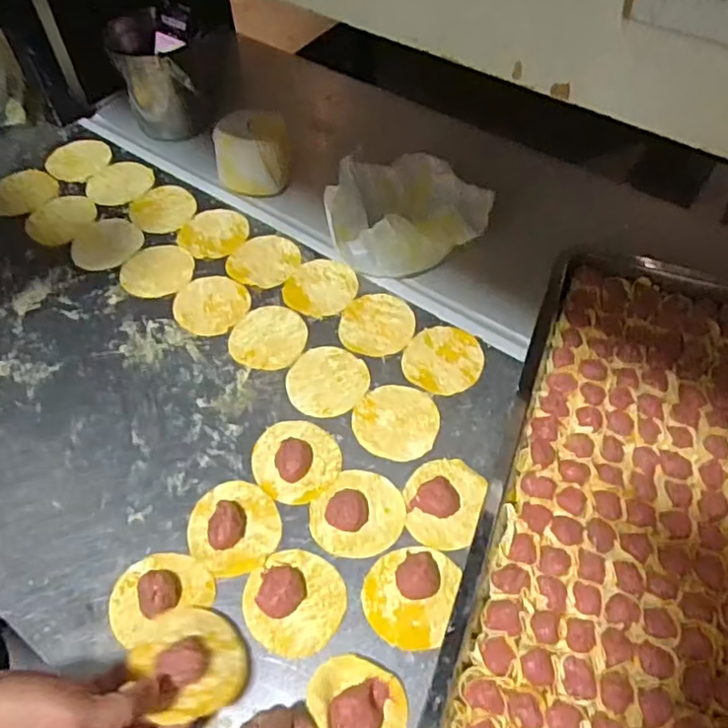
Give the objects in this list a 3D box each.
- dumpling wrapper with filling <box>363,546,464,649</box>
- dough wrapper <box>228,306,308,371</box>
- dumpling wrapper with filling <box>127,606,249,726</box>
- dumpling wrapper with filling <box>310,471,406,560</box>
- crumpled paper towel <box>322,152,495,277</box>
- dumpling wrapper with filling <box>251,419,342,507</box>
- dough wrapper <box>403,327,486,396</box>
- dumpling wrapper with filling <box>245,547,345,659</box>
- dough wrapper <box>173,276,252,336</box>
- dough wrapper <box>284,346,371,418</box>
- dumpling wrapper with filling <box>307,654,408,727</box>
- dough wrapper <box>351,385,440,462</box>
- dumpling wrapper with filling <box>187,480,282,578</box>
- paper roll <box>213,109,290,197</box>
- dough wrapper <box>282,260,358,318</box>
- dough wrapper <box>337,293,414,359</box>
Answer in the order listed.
[{"bbox_3d":[0.038,0.190,0.515,0.075,0.020,0.082,1,55,-1],"label":"dumpling wrapper with filling"},{"bbox_3d":[-0.106,-0.030,0.680,0.081,0.005,0.083,1,55,-1],"label":"dough wrapper"},{"bbox_3d":[-0.130,0.223,0.472,0.081,0.023,0.081,36,31,17],"label":"dumpling wrapper with filling"},{"bbox_3d":[-0.004,0.135,0.558,0.077,0.014,0.084,1,55,-1],"label":"dumpling wrapper with filling"},{"bbox_3d":[0.051,-0.179,0.737,0.185,0.083,0.160,14,56,8],"label":"crumpled paper towel"},{"bbox_3d":[-0.066,0.086,0.588,0.084,0.020,0.080,1,55,-1],"label":"dumpling wrapper with filling"},{"bbox_3d":[0.085,-0.006,0.661,0.081,0.004,0.088,0,55,1],"label":"dough wrapper"},{"bbox_3d":[-0.058,0.193,0.507,0.081,0.021,0.078,1,55,-1],"label":"dumpling wrapper with filling"},{"bbox_3d":[-0.177,-0.070,0.707,0.086,0.004,0.083,1,55,-1],"label":"dough wrapper"},{"bbox_3d":[-0.038,0.017,0.649,0.084,0.004,0.083,-1,58,2],"label":"dough wrapper"},{"bbox_3d":[-0.002,0.259,0.458,0.066,0.019,0.082,-15,57,-12],"label":"dumpling wrapper with filling"},{"bbox_3d":[0.032,0.056,0.616,0.084,0.004,0.083,1,55,-1],"label":"dough wrapper"},{"bbox_3d":[-0.118,0.141,0.549,0.085,0.022,0.080,1,55,-1],"label":"dumpling wrapper with filling"},{"bbox_3d":[-0.147,-0.284,0.806,0.095,0.089,0.085,-6,56,-4],"label":"paper roll"},{"bbox_3d":[-0.051,-0.092,0.721,0.079,0.004,0.085,1,55,-1],"label":"dough wrapper"},{"bbox_3d":[0.015,-0.045,0.690,0.081,0.004,0.088,1,55,-1],"label":"dough wrapper"}]

